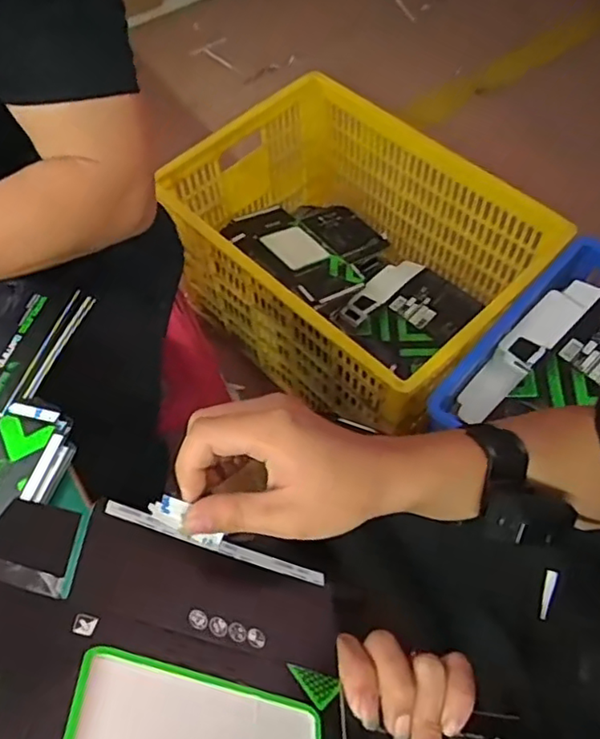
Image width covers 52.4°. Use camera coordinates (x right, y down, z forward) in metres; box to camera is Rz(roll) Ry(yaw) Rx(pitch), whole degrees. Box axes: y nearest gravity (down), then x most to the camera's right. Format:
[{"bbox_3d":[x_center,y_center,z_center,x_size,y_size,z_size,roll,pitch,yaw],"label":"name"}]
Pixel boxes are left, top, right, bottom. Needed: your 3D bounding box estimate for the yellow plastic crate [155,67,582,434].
[{"bbox_3d":[0.065,-0.250,1.311,0.757,0.385,0.500,38,69,20],"label":"yellow plastic crate"}]

